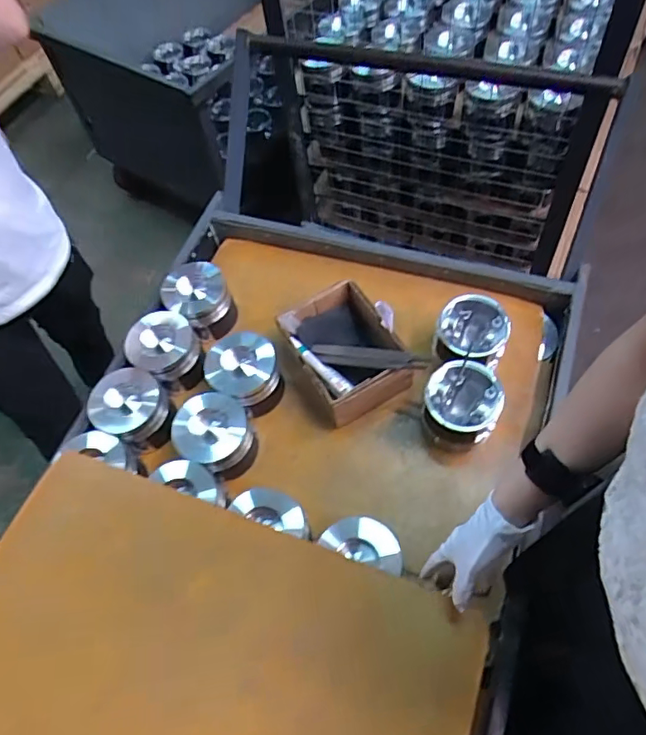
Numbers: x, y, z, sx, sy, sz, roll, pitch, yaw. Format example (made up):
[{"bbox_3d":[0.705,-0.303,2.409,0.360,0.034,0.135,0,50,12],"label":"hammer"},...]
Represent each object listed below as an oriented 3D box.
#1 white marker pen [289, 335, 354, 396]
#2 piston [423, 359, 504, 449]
[{"bbox_3d":[-0.006,-0.004,0.931,0.025,0.020,0.156,-37,62,-17],"label":"white marker pen"},{"bbox_3d":[0.209,0.070,0.834,0.116,0.101,0.117,-6,58,2],"label":"piston"}]

